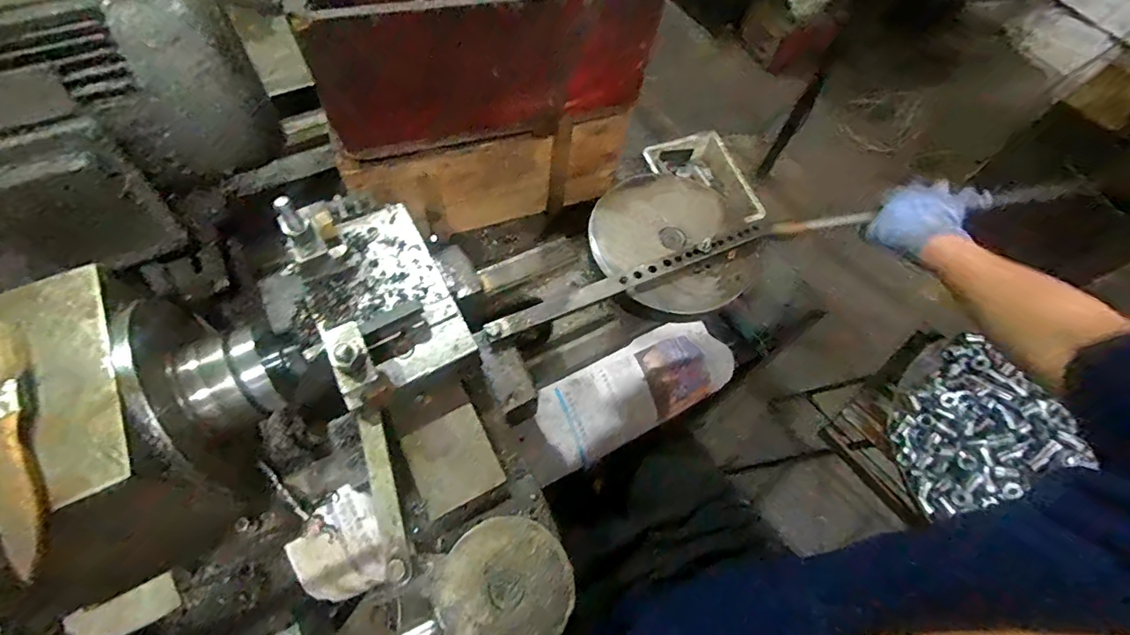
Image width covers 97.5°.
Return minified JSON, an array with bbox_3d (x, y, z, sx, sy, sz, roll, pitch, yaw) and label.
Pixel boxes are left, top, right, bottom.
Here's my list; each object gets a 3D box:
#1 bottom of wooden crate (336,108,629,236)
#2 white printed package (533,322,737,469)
[{"bbox_3d":[-0.084,-0.178,0.635,0.340,0.142,0.016,-17,65,-13],"label":"bottom of wooden crate"},{"bbox_3d":[0.084,0.088,0.609,0.259,0.031,0.107,-25,96,-15],"label":"white printed package"}]

